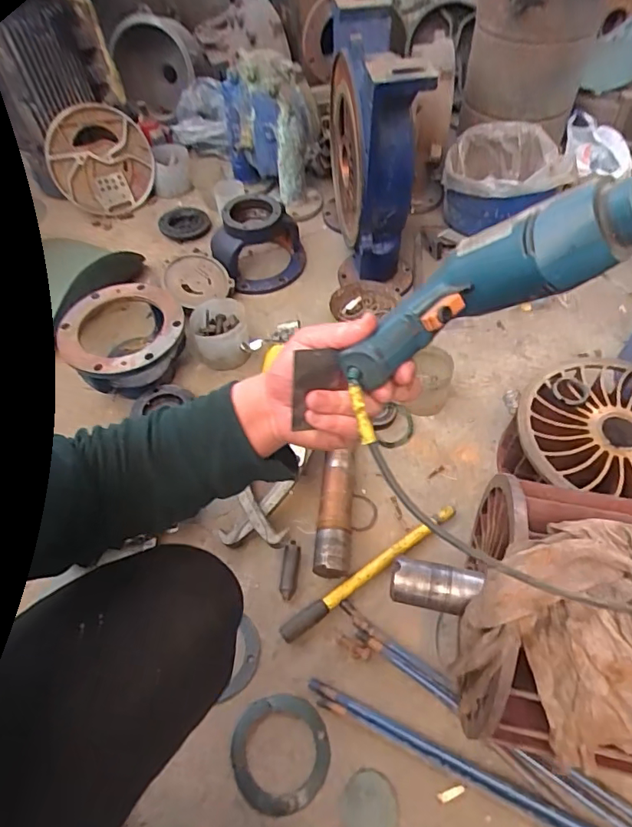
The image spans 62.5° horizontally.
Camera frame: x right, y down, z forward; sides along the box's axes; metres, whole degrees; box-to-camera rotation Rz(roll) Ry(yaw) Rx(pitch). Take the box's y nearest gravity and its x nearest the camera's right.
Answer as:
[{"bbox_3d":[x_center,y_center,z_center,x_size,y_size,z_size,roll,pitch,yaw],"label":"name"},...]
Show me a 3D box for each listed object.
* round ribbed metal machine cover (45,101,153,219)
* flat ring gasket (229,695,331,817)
[{"bbox_3d":[-0.620,-0.725,1.502,0.280,0.279,0.042,-24,28,-5],"label":"round ribbed metal machine cover"},{"bbox_3d":[-0.053,0.496,0.764,0.143,0.008,0.143,5,55,6],"label":"flat ring gasket"}]

